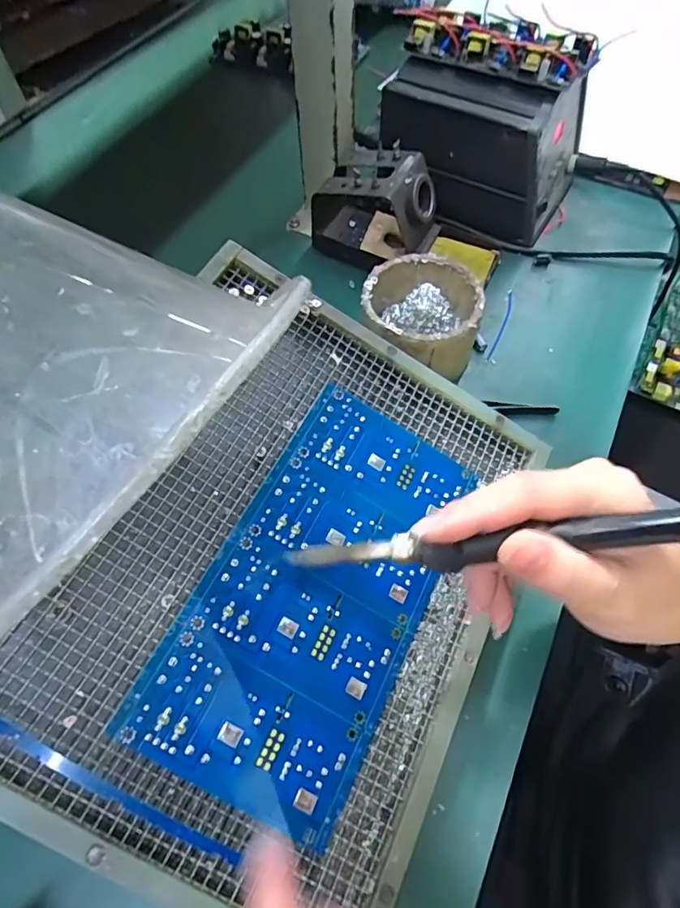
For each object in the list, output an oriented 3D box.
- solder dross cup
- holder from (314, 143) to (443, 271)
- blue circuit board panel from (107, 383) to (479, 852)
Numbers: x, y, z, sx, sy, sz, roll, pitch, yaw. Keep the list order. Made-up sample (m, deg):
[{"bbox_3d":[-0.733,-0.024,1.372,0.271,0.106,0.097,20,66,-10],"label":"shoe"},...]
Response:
[{"bbox_3d":[0.060,-0.099,0.388,0.088,0.055,0.097,11,60,5],"label":"solder dross cup"},{"bbox_3d":[0.030,-0.216,0.443,0.107,0.077,0.067,23,62,12],"label":"holder"},{"bbox_3d":[-0.007,0.063,0.249,0.102,0.004,0.193,32,65,-4],"label":"blue circuit board panel"}]

